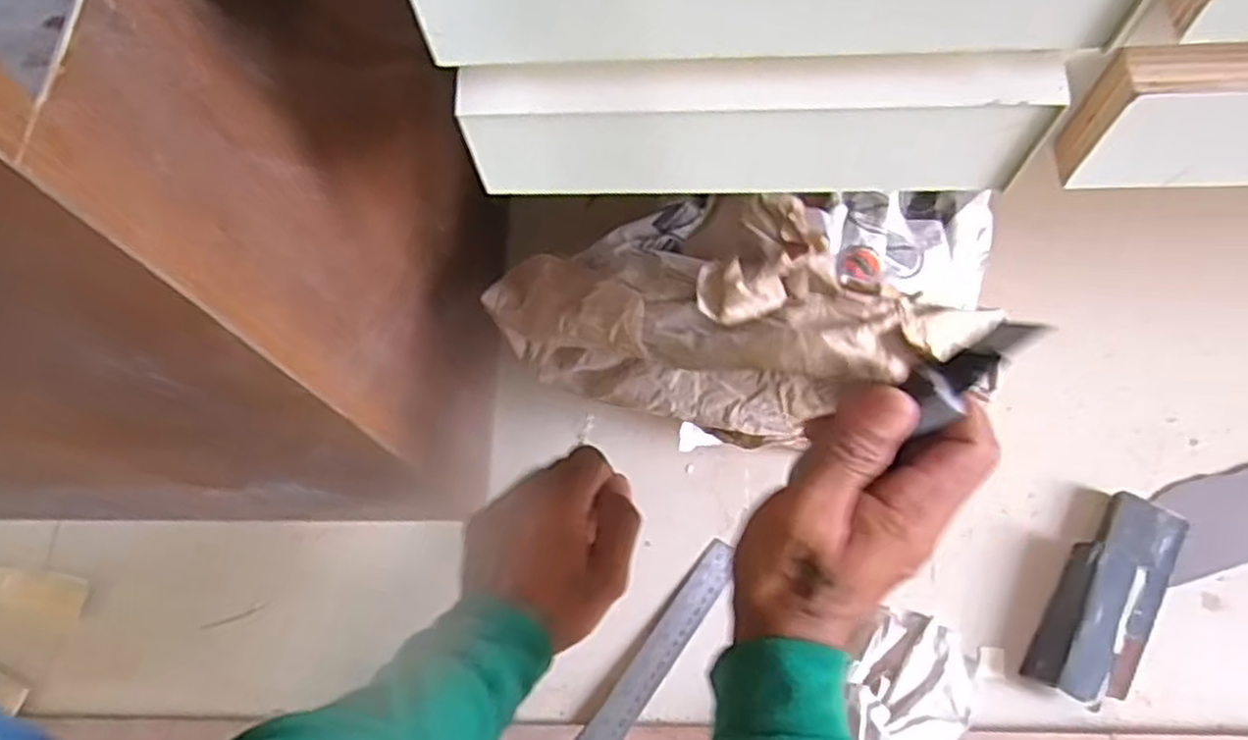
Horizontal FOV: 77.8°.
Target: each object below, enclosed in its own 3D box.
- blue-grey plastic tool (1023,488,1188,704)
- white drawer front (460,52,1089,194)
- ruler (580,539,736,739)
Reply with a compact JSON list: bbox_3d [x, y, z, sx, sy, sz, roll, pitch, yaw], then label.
[{"bbox_3d":[0.375,0.174,0.592,0.073,0.029,0.167,28,71,14],"label":"blue-grey plastic tool"},{"bbox_3d":[0.045,-0.085,0.277,0.197,0.059,0.015,0,69,3],"label":"white drawer front"},{"bbox_3d":[0.015,0.236,0.598,0.027,0.007,0.235,32,72,18],"label":"ruler"}]

